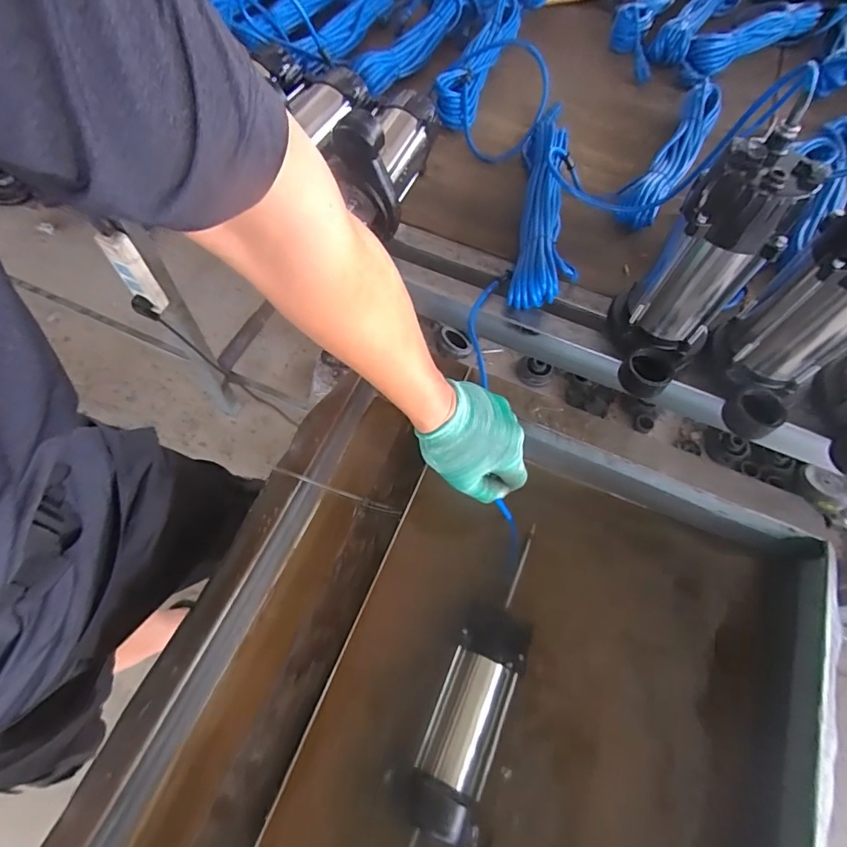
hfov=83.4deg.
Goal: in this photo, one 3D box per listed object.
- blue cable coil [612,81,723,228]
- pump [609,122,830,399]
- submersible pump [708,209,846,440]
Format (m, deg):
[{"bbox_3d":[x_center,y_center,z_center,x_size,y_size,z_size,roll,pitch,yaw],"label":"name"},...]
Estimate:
[{"bbox_3d":[0.393,-0.421,0.753,0.068,0.055,0.361,32,66,12],"label":"blue cable coil"},{"bbox_3d":[0.283,-0.151,0.509,0.108,0.239,0.152,35,67,13],"label":"pump"},{"bbox_3d":[0.394,-0.101,0.488,0.103,0.234,0.138,39,68,15],"label":"submersible pump"}]

